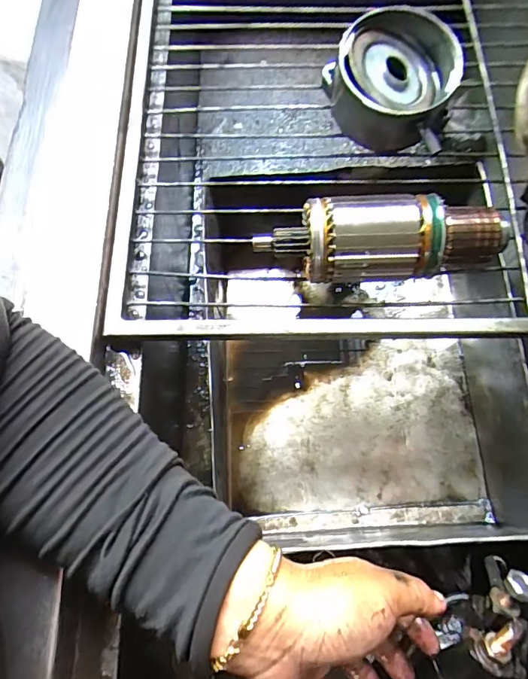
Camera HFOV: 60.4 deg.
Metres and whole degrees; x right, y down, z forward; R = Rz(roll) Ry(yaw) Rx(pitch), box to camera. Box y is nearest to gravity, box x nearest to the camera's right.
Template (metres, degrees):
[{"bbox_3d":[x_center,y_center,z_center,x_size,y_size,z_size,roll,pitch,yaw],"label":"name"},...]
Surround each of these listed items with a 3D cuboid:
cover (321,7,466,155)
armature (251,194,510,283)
[{"bbox_3d":[0.098,-0.199,0.356,0.098,0.063,0.090,0,71,0],"label":"cover"},{"bbox_3d":[0.092,-0.064,0.314,0.147,0.050,0.047,2,71,1],"label":"armature"}]

